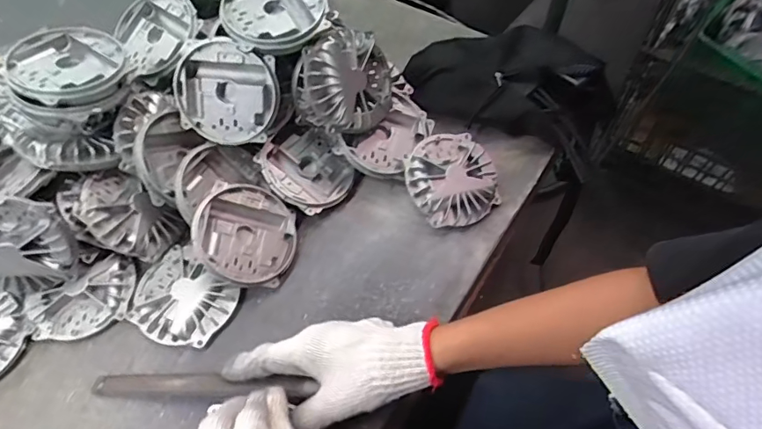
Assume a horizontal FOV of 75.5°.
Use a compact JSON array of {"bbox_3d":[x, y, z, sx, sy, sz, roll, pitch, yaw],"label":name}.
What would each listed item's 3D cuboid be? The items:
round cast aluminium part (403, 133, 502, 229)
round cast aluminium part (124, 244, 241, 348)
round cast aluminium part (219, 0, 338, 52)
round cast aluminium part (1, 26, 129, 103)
[{"bbox_3d":[0.082,-0.041,0.575,0.107,0.028,0.107,4,71,-12],"label":"round cast aluminium part"},{"bbox_3d":[-0.214,0.090,0.523,0.109,0.018,0.090,26,68,20],"label":"round cast aluminium part"},{"bbox_3d":[-0.114,-0.222,0.523,0.109,0.022,0.111,-1,59,2],"label":"round cast aluminium part"},{"bbox_3d":[-0.321,-0.157,0.505,0.106,0.025,0.111,-1,59,2],"label":"round cast aluminium part"}]

